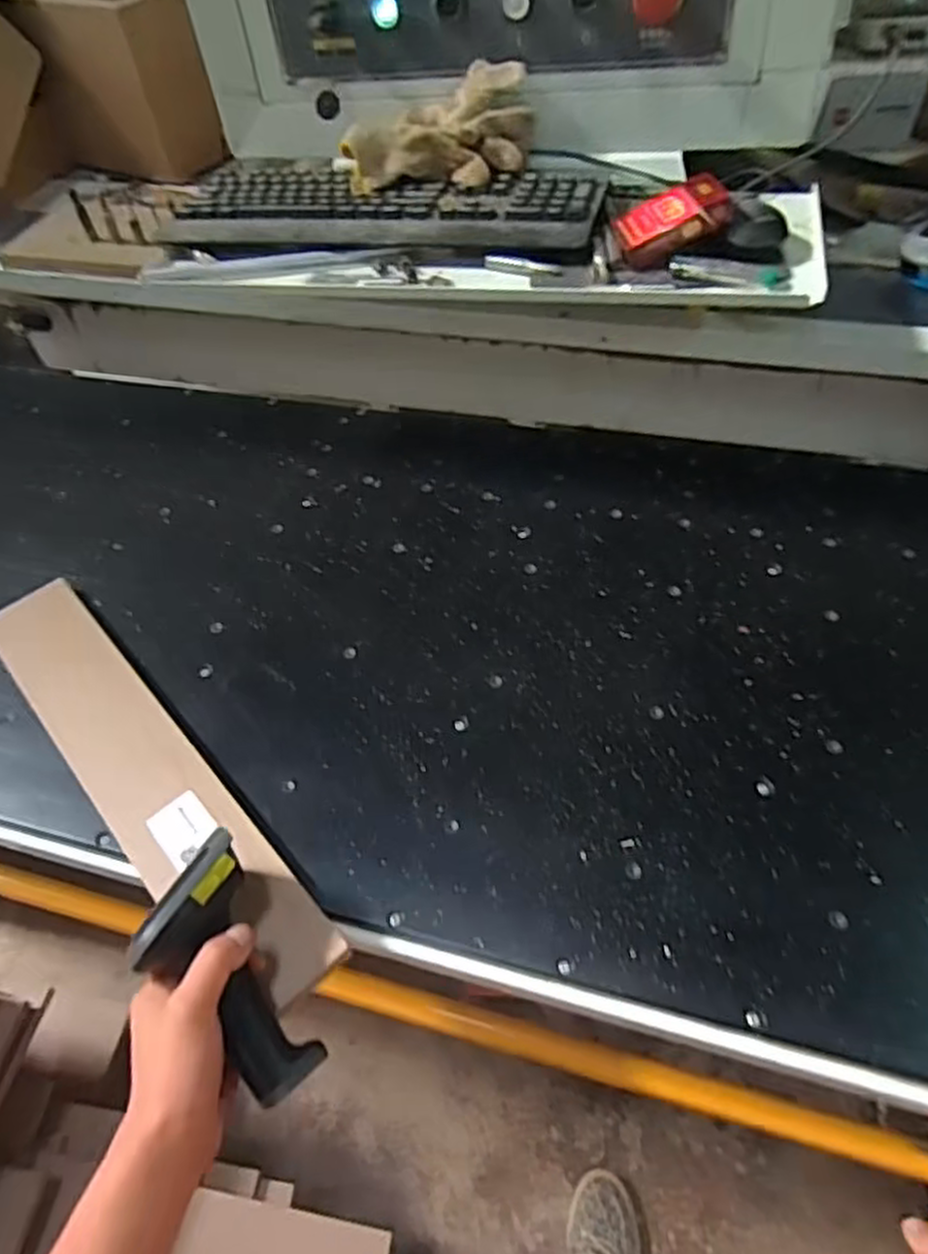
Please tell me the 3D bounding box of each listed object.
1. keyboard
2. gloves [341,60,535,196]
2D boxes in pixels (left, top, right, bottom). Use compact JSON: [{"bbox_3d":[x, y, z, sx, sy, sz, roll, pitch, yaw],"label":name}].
[{"bbox_3d":[-0.078,-0.421,0.747,0.427,0.025,0.137,6,52,10],"label":"keyboard"},{"bbox_3d":[-0.024,-0.496,0.742,0.179,0.075,0.091,0,51,6],"label":"gloves"}]

